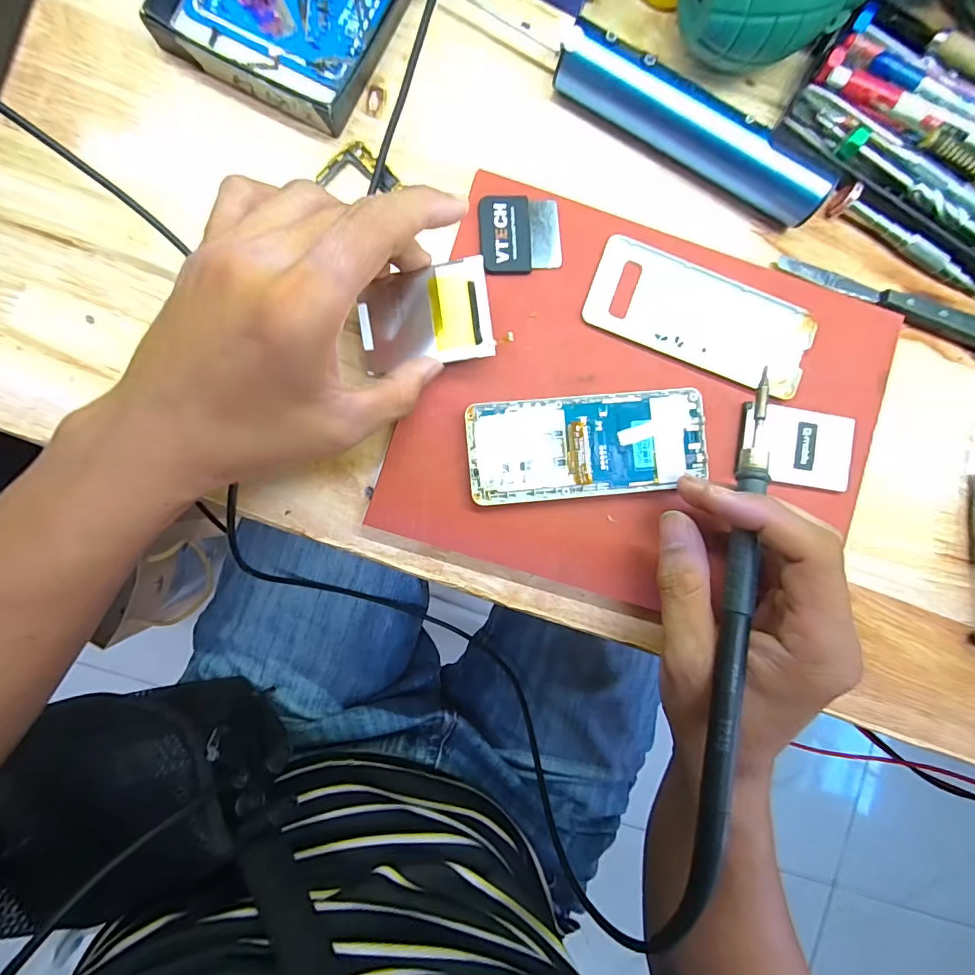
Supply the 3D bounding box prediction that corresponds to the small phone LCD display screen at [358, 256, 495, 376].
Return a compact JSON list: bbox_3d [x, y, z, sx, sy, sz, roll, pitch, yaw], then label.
[{"bbox_3d":[-0.030,-0.082,0.227,0.064,0.007,0.045,-8,95,11],"label":"small phone LCD display screen"}]

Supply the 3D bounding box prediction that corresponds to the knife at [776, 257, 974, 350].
[{"bbox_3d":[0.231,-0.105,0.262,0.142,0.016,0.019,22,89,-4],"label":"knife"}]

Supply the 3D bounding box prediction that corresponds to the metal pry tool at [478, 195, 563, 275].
[{"bbox_3d":[0.017,-0.130,0.240,0.041,0.004,0.039,-3,90,-4],"label":"metal pry tool"}]

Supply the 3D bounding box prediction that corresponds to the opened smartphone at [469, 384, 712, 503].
[{"bbox_3d":[0.051,-0.021,0.238,0.120,0.004,0.051,-6,91,-4],"label":"opened smartphone"}]

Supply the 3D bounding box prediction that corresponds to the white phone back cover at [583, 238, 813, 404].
[{"bbox_3d":[0.113,-0.090,0.248,0.120,0.007,0.051,19,89,-4],"label":"white phone back cover"}]

